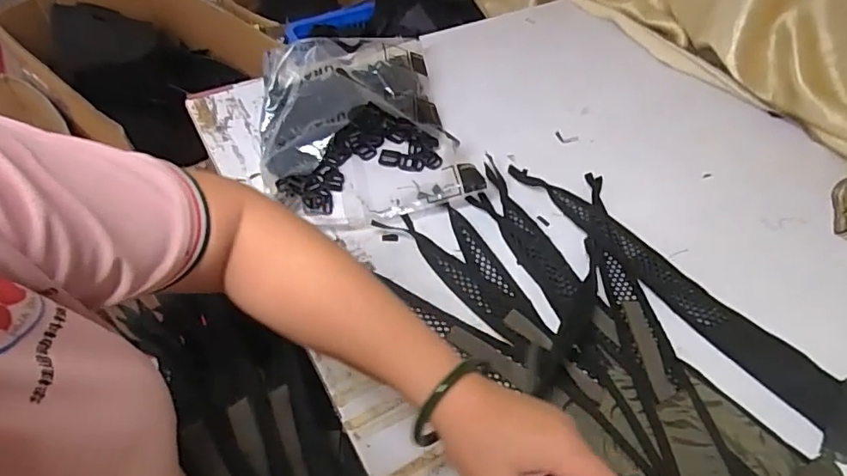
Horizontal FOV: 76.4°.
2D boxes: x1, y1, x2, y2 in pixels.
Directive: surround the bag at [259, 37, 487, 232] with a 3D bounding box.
[{"bbox_3d":[-0.085,-0.166,0.739,0.267,0.090,0.324,-9,51,-12],"label":"bag"}]

